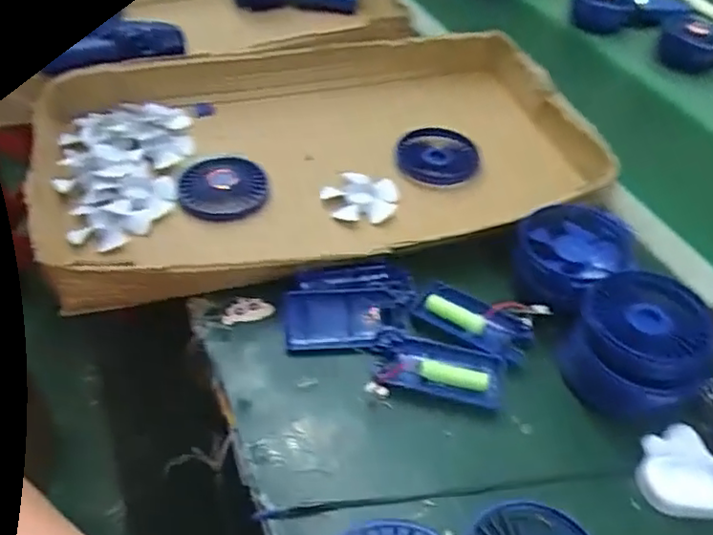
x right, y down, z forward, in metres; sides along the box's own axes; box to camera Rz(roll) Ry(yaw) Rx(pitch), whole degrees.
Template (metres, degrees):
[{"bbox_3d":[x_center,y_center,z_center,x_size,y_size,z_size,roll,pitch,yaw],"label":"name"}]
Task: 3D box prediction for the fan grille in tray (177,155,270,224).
[{"bbox_3d":[-0.127,-0.079,0.620,0.081,0.015,0.076,2,60,-3],"label":"fan grille in tray"}]

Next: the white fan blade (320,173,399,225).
[{"bbox_3d":[0.004,-0.067,0.631,0.069,0.022,0.069,-3,45,-7],"label":"white fan blade"}]

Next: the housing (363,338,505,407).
[{"bbox_3d":[0.061,0.078,0.490,0.096,0.014,0.050,6,45,2],"label":"housing"}]

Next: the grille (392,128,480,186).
[{"bbox_3d":[0.083,-0.113,0.676,0.084,0.026,0.081,6,45,1],"label":"grille"}]

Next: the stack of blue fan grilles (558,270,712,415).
[{"bbox_3d":[0.203,0.057,0.475,0.091,0.055,0.103,28,49,22],"label":"stack of blue fan grilles"}]

